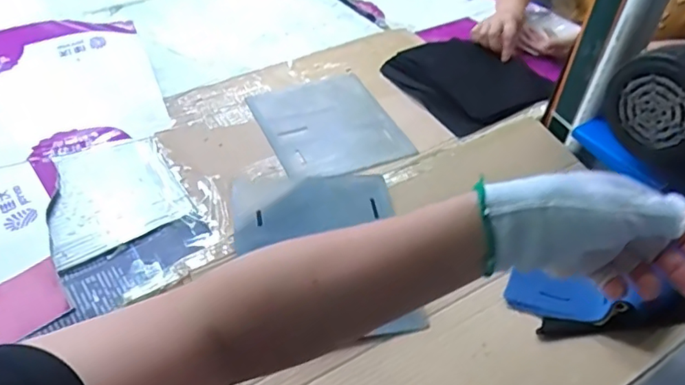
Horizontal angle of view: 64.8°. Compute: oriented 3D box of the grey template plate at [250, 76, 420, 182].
[{"bbox_3d":[-0.018,-0.104,0.819,0.199,0.007,0.227,-16,48,-19],"label":"grey template plate"}]

